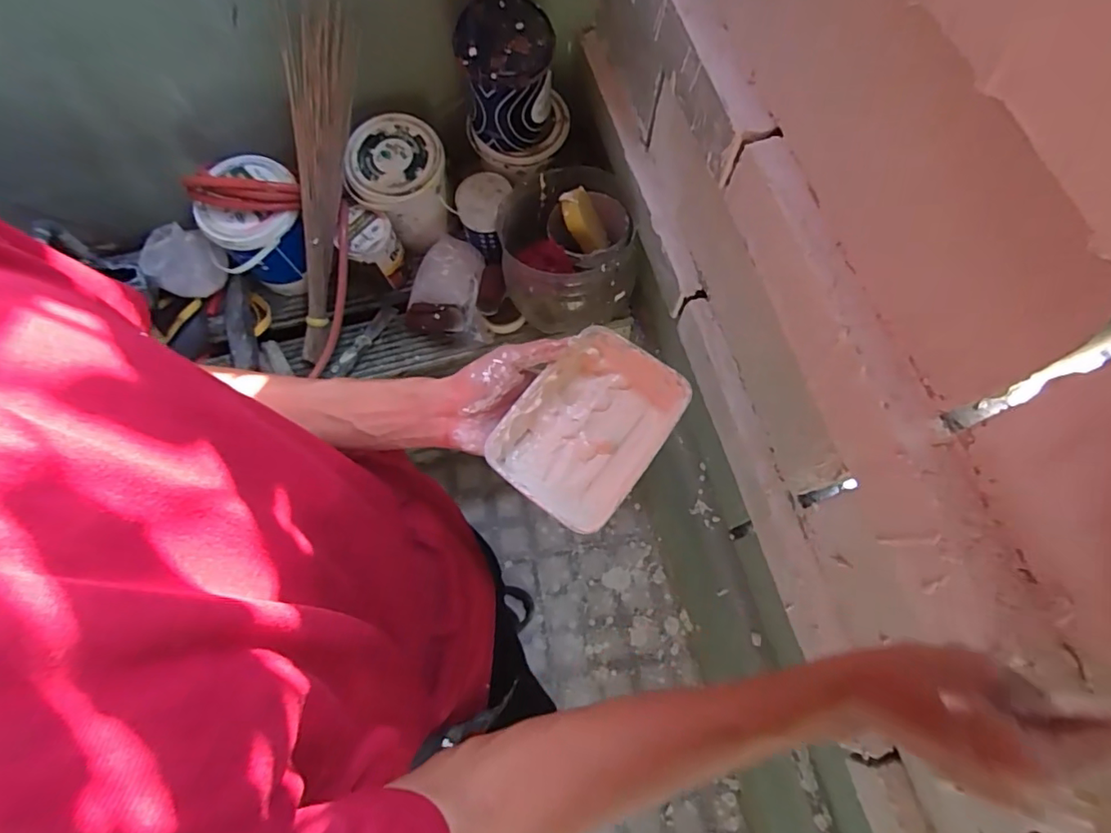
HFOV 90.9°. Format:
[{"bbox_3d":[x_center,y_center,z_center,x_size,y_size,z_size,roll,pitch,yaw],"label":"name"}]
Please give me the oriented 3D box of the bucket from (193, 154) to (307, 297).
[{"bbox_3d":[-0.548,-0.341,1.036,0.177,0.213,0.161,-1,69,1],"label":"bucket"}]

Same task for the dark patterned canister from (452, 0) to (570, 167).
[{"bbox_3d":[-0.068,-0.563,0.922,0.155,0.234,0.153,13,70,6],"label":"dark patterned canister"}]

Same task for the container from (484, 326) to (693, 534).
[{"bbox_3d":[0.030,0.009,0.468,0.111,0.060,0.164,34,74,13],"label":"container"}]

